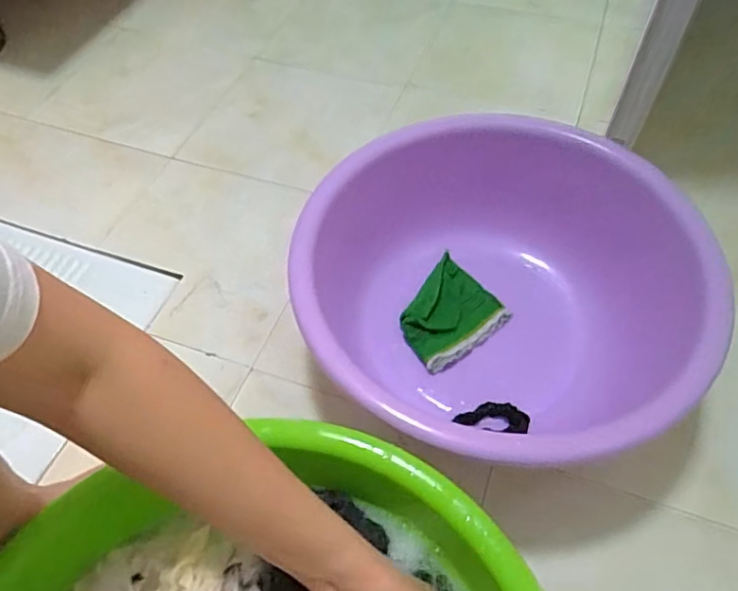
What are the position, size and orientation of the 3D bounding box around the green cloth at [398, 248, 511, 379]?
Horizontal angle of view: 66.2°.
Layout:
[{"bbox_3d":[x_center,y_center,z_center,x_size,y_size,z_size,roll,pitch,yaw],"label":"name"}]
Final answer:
[{"bbox_3d":[0.095,0.019,0.712,0.133,0.017,0.121,-32,59,-21],"label":"green cloth"}]

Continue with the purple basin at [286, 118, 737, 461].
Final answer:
[{"bbox_3d":[0.137,-0.002,0.640,0.425,0.179,0.405,-1,53,1],"label":"purple basin"}]

